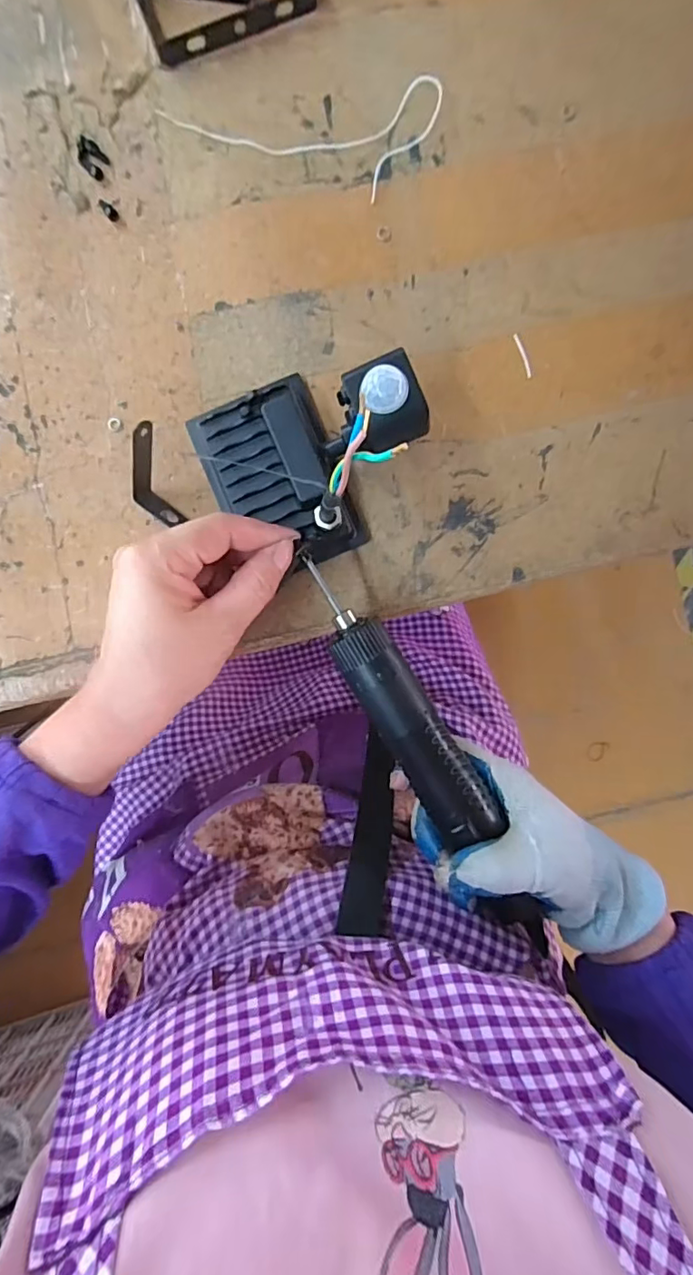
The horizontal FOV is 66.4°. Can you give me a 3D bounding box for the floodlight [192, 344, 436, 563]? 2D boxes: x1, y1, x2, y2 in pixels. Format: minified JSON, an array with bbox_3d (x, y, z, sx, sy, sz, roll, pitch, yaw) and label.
[{"bbox_3d":[-0.017,-0.103,0.287,0.111,0.059,0.103,-30,90,0],"label":"floodlight"}]

